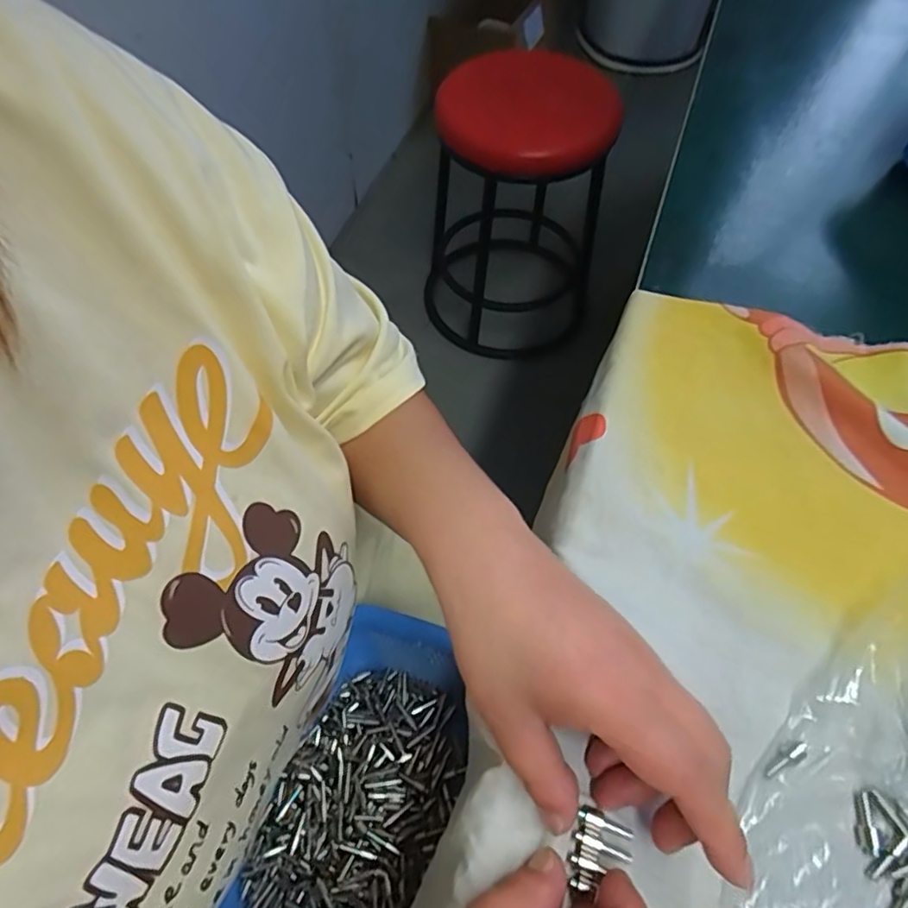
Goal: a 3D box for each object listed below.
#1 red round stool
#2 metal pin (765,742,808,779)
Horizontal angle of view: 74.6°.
[{"bbox_3d":[0.121,-0.491,1.260,0.363,0.573,0.364,0,59,0],"label":"red round stool"},{"bbox_3d":[0.143,0.132,0.255,0.022,0.004,0.006,-34,62,-3],"label":"metal pin"}]

